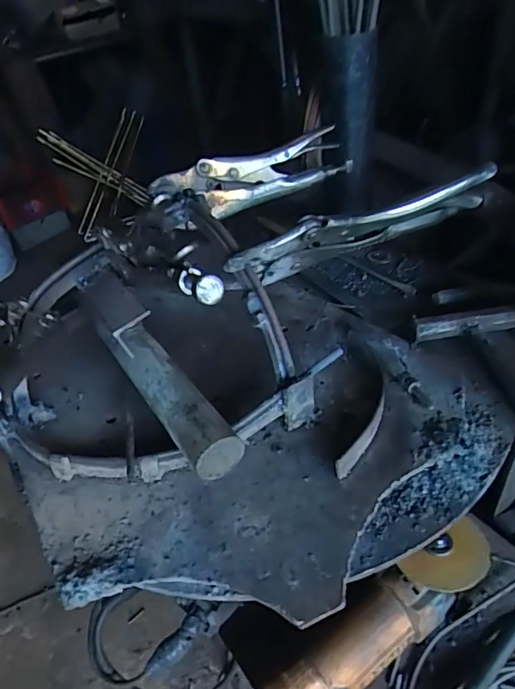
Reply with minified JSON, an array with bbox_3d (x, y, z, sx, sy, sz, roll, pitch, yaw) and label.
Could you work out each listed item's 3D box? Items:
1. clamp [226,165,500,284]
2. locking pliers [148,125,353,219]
[{"bbox_3d":[0.075,-0.081,0.351,0.204,0.049,0.025,-22,42,-13],"label":"clamp"},{"bbox_3d":[-0.003,-0.145,0.425,0.171,0.046,0.026,-21,42,-19],"label":"locking pliers"}]

